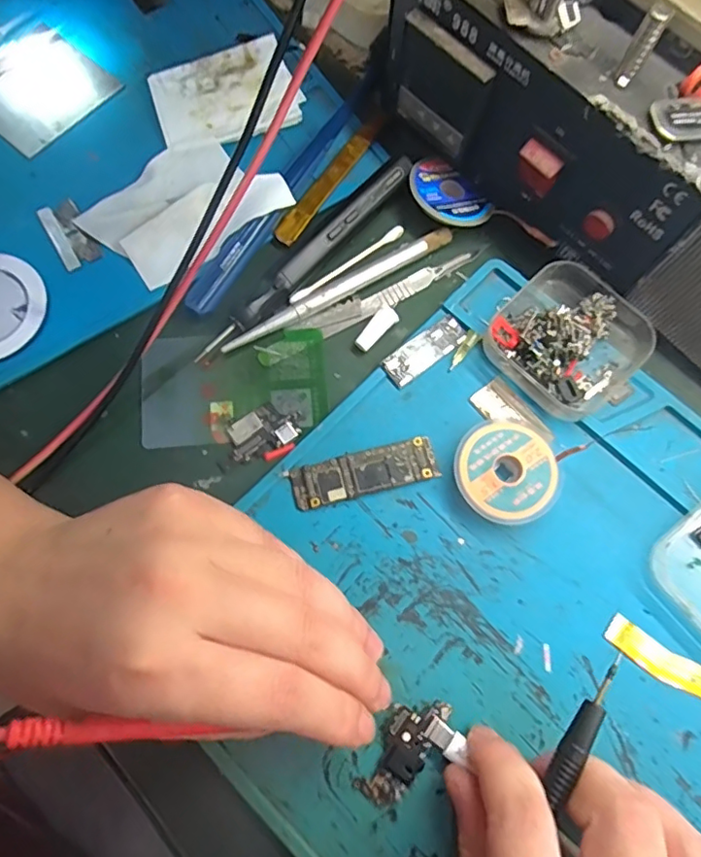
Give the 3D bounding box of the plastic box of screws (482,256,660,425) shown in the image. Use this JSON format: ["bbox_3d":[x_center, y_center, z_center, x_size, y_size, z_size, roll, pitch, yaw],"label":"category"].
[{"bbox_3d":[0.103,-0.042,0.255,0.063,0.020,0.063,41,79,11],"label":"plastic box of screws"}]

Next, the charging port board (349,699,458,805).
[{"bbox_3d":[0.021,0.123,0.212,0.020,0.004,0.044,40,83,11],"label":"charging port board"}]

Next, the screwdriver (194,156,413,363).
[{"bbox_3d":[-0.019,-0.083,0.269,0.009,0.012,0.142,42,79,11],"label":"screwdriver"}]

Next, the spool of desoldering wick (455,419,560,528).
[{"bbox_3d":[0.067,0.020,0.243,0.041,0.012,0.044,0,74,1],"label":"spool of desoldering wick"}]

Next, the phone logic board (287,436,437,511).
[{"bbox_3d":[0.006,0.020,0.245,0.064,0.004,0.020,-14,75,-3],"label":"phone logic board"}]

